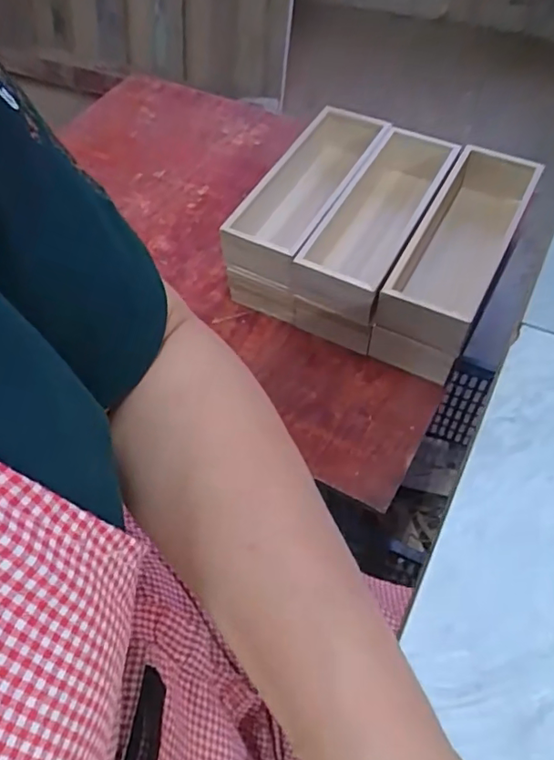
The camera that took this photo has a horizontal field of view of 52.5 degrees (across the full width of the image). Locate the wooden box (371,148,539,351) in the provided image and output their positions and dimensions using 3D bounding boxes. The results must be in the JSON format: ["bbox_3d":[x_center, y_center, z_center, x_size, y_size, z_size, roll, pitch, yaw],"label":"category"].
[{"bbox_3d":[0.228,-0.172,0.683,0.098,0.065,0.296,24,62,17],"label":"wooden box"}]

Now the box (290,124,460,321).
[{"bbox_3d":[0.130,-0.203,0.708,0.102,0.073,0.278,23,62,16],"label":"box"}]

